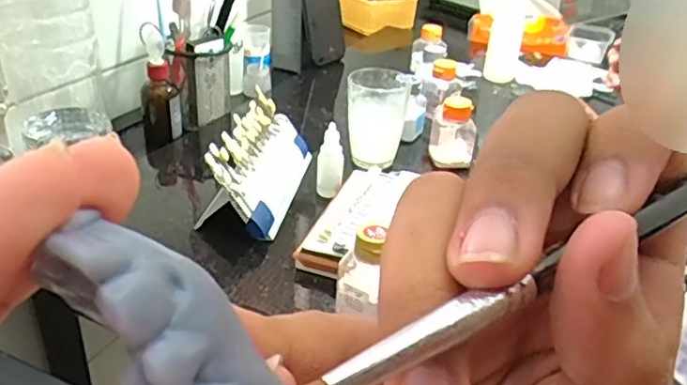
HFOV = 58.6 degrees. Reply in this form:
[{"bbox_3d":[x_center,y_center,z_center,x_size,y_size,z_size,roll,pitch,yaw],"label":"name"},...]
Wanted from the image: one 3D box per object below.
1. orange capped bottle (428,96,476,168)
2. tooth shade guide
[{"bbox_3d":[0.121,-0.071,0.668,0.047,0.073,0.043,7,29,6],"label":"orange capped bottle"},{"bbox_3d":[-0.078,-0.030,0.581,0.065,0.083,0.166,7,29,6],"label":"tooth shade guide"}]

